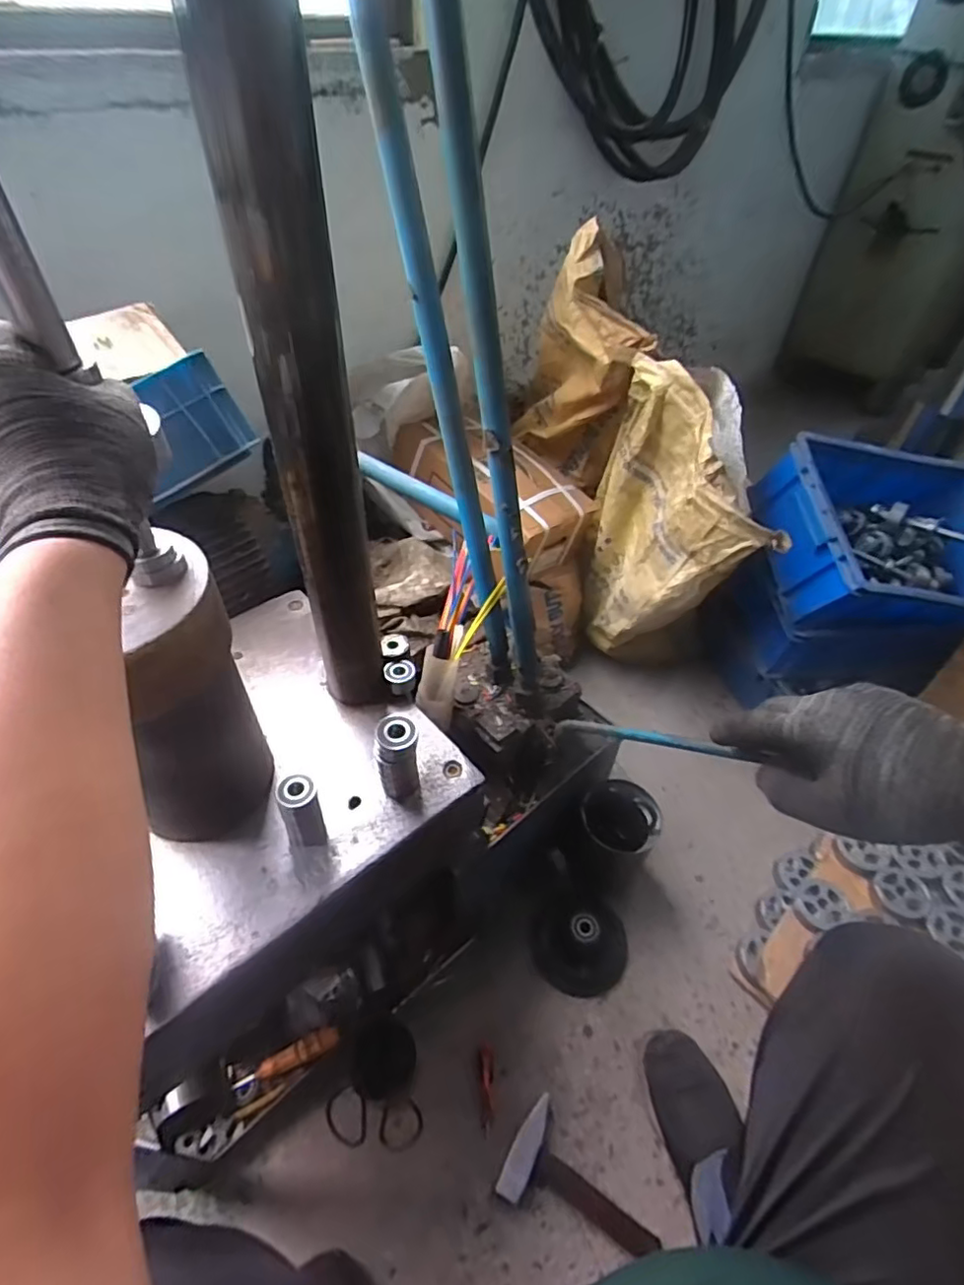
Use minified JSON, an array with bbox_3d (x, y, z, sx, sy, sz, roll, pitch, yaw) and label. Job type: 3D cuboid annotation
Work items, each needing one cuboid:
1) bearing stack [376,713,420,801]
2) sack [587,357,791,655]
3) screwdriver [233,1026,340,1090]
[{"bbox_3d":[-0.082,0.111,0.586,0.041,0.086,0.046,-2,46,-4],"label":"bearing stack"},{"bbox_3d":[0.305,-0.181,1.076,0.120,0.488,0.385,-15,49,-16],"label":"sack"},{"bbox_3d":[-0.255,0.543,0.788,0.140,0.024,0.025,-24,51,-5],"label":"screwdriver"}]

